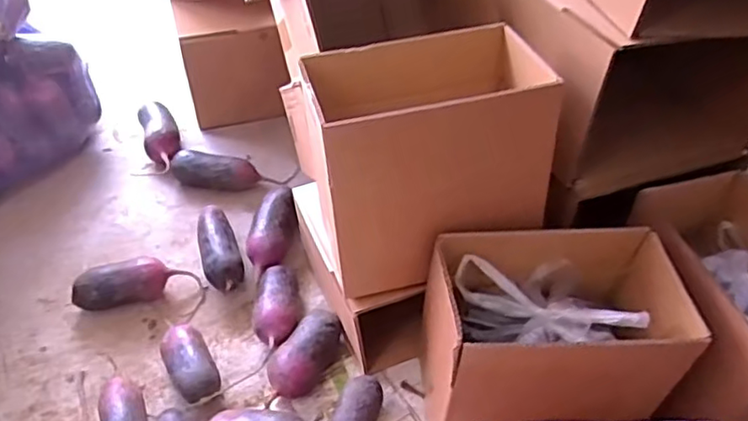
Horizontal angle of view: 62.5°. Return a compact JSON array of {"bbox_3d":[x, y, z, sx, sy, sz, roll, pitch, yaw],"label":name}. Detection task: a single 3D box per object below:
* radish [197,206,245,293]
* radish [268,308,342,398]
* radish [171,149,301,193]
[{"bbox_3d":[-0.246,0.060,0.978,0.058,0.052,0.178,-14,49,-15],"label":"radish"},{"bbox_3d":[-0.096,0.198,0.841,0.069,0.062,0.125,20,49,16],"label":"radish"},{"bbox_3d":[-0.251,-0.070,1.101,0.214,0.052,0.071,0,47,-2],"label":"radish"}]

